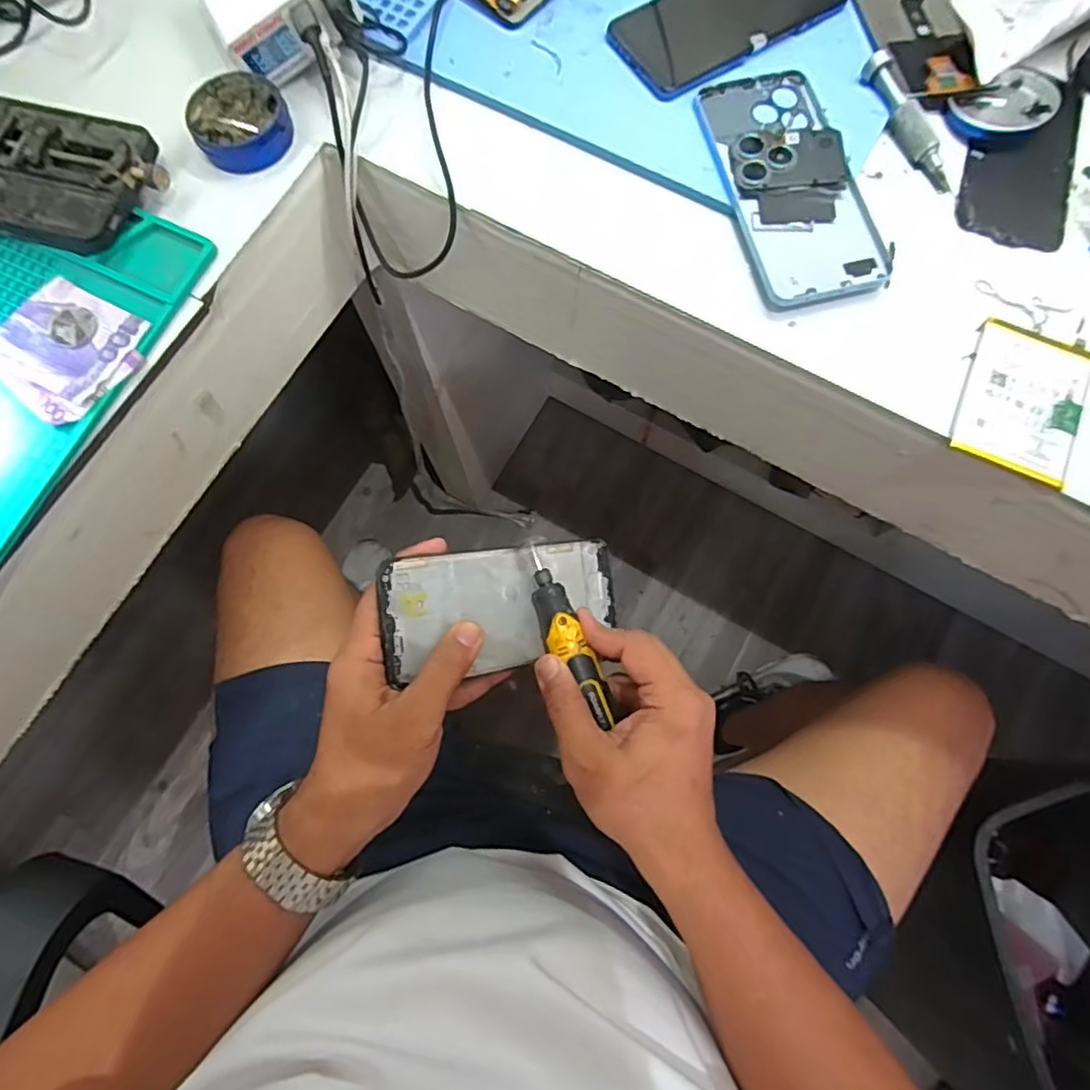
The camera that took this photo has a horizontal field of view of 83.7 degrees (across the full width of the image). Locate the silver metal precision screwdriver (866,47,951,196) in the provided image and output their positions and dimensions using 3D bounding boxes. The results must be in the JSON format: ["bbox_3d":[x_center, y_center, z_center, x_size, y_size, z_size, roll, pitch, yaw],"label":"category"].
[{"bbox_3d":[0.239,-0.276,0.398,0.016,0.015,0.099,-23,77,-5],"label":"silver metal precision screwdriver"}]

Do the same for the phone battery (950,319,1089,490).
[{"bbox_3d":[0.281,-0.085,0.356,0.065,0.006,0.094,23,78,2],"label":"phone battery"}]

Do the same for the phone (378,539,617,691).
[{"bbox_3d":[-0.020,0.037,0.382,0.161,0.006,0.071,-6,86,-35],"label":"phone"}]

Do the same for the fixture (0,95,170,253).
[{"bbox_3d":[-0.325,-0.239,0.380,0.166,0.023,0.091,15,76,4],"label":"fixture"}]

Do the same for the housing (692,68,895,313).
[{"bbox_3d":[0.154,-0.231,0.388,0.085,0.012,0.171,-16,76,-4],"label":"housing"}]

